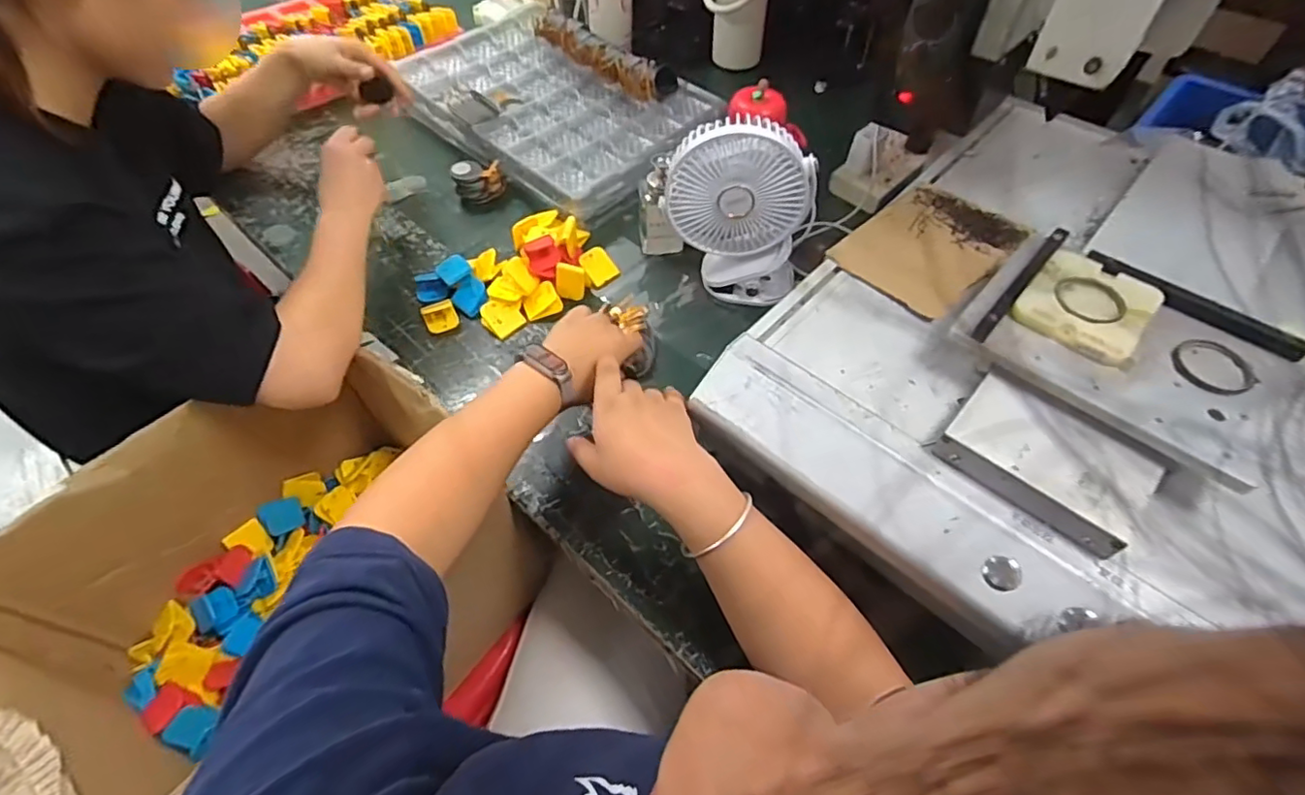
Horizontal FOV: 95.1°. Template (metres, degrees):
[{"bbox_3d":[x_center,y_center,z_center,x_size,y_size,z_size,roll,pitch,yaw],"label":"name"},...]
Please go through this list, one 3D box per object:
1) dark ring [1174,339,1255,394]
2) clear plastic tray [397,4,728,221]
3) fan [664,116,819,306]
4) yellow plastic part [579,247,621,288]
[{"bbox_3d":[0.386,-0.021,0.411,0.049,0.005,0.049,0,49,0],"label":"dark ring"},{"bbox_3d":[-0.158,-0.446,0.898,0.473,0.040,0.306,35,62,22],"label":"clear plastic tray"},{"bbox_3d":[0.092,-0.193,0.649,0.154,0.191,0.068,3,55,2],"label":"fan"},{"bbox_3d":[-0.067,-0.161,0.732,0.043,0.010,0.045,-37,92,-22],"label":"yellow plastic part"}]

